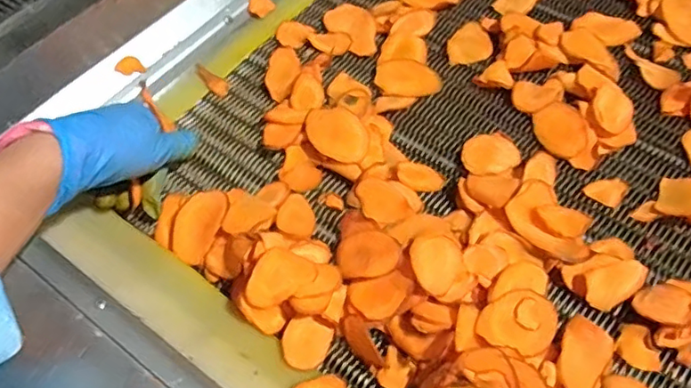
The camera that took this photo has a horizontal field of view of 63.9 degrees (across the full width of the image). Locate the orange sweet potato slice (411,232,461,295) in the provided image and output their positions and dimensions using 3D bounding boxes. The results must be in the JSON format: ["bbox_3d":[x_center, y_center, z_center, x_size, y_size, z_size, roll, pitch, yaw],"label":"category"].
[{"bbox_3d":[0.065,0.049,0.400,0.036,0.008,0.044,21,57,-3],"label":"orange sweet potato slice"}]

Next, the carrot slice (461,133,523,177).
[{"bbox_3d":[0.125,-0.034,0.482,0.054,0.013,0.043,-30,63,-16],"label":"carrot slice"}]

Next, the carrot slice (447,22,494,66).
[{"bbox_3d":[0.121,-0.151,0.552,0.046,0.004,0.046,-12,59,-7],"label":"carrot slice"}]

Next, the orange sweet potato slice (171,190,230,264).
[{"bbox_3d":[-0.120,0.024,0.455,0.041,0.009,0.066,12,59,8],"label":"orange sweet potato slice"}]

